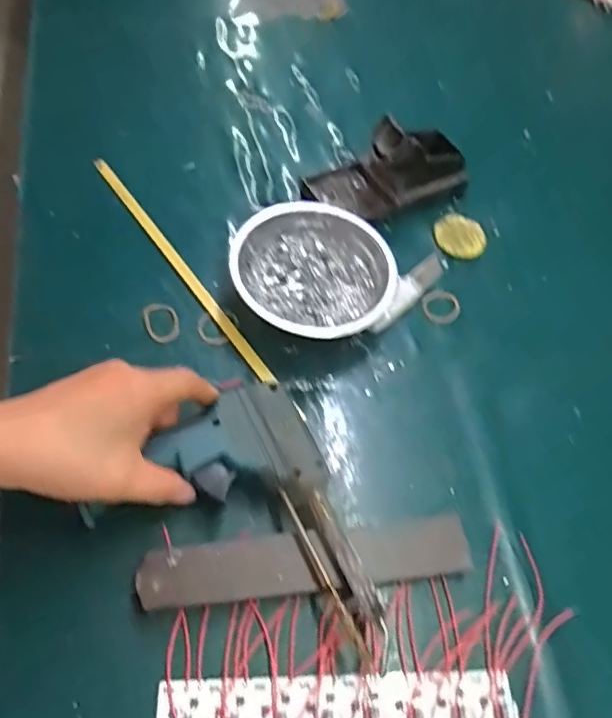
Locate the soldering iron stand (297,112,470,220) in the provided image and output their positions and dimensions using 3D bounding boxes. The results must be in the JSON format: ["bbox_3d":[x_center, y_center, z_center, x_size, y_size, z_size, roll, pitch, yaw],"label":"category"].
[{"bbox_3d":[0.077,-0.174,0.514,0.153,0.062,0.070,-19,63,-17],"label":"soldering iron stand"}]

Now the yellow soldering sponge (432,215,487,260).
[{"bbox_3d":[0.140,-0.112,0.518,0.047,0.008,0.047,17,59,1],"label":"yellow soldering sponge"}]

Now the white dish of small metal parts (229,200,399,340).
[{"bbox_3d":[0.005,-0.064,0.451,0.123,0.043,0.125,4,60,-7],"label":"white dish of small metal parts"}]

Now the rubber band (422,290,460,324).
[{"bbox_3d":[0.113,-0.044,0.475,0.036,0.004,0.031,-32,70,-24],"label":"rubber band"}]

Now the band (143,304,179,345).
[{"bbox_3d":[-0.111,-0.029,0.439,0.026,0.005,0.035,-13,65,-23],"label":"band"}]

